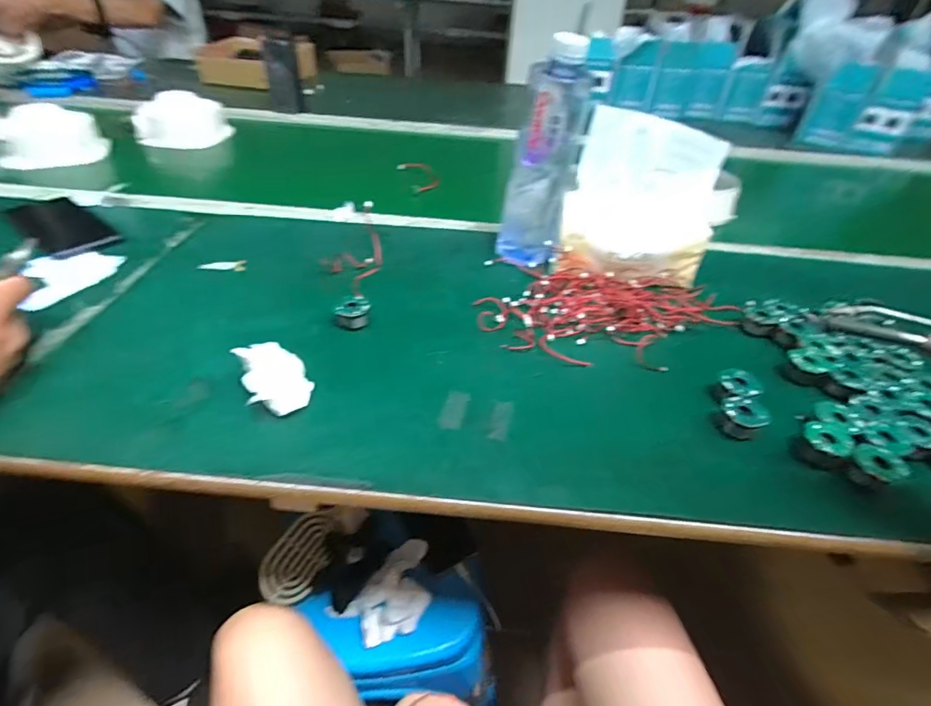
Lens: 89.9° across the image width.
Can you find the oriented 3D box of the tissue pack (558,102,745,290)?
[{"bbox_3d":[0.198,-0.159,0.502,0.170,0.151,0.089,11,41,7],"label":"tissue pack"}]

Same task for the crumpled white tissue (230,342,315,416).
[{"bbox_3d":[-0.148,0.020,0.366,0.049,0.041,0.048,-15,45,-22],"label":"crumpled white tissue"}]

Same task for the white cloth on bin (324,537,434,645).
[{"bbox_3d":[-0.084,0.287,0.556,0.123,0.028,0.081,-30,52,-34],"label":"white cloth on bin"}]

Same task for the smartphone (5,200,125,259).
[{"bbox_3d":[-0.493,-0.154,0.571,0.172,0.009,0.070,31,47,26],"label":"smartphone"}]

